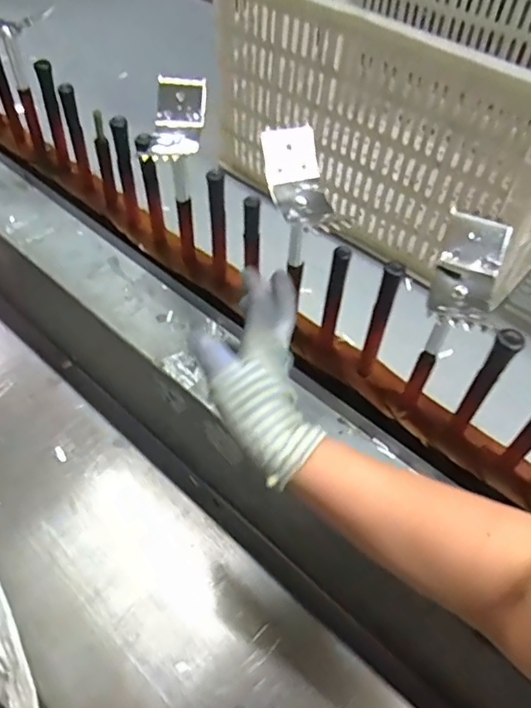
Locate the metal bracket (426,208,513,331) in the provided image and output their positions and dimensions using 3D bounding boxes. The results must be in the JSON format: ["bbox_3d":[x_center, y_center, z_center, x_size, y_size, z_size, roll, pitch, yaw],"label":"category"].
[{"bbox_3d":[0.153,-0.061,0.414,0.045,0.025,0.097,18,74,11],"label":"metal bracket"}]

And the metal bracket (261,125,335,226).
[{"bbox_3d":[0.028,-0.153,0.465,0.048,0.078,0.040,-12,18,-8],"label":"metal bracket"}]

